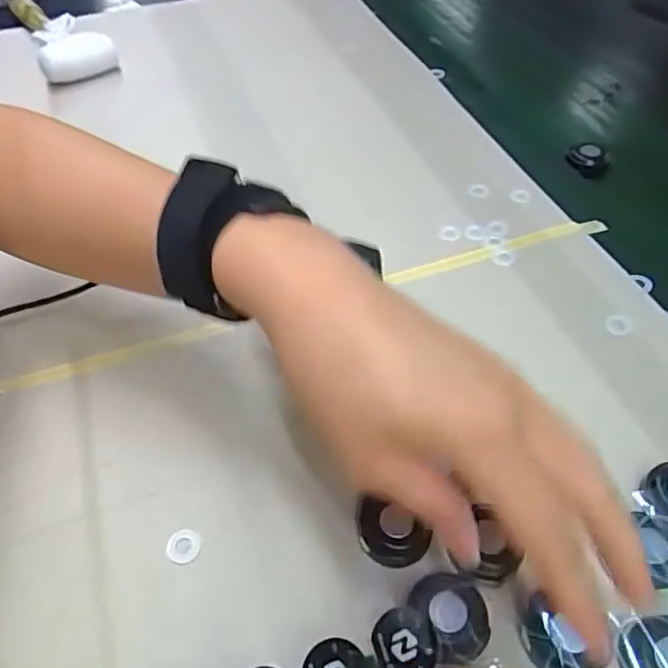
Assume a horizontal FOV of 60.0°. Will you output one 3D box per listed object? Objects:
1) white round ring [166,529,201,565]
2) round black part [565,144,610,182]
[{"bbox_3d":[-0.063,0.087,0.239,0.013,0.004,0.014,-1,50,1],"label":"white round ring"},{"bbox_3d":[0.181,-0.124,0.411,0.029,0.012,0.029,-1,50,1],"label":"round black part"}]

